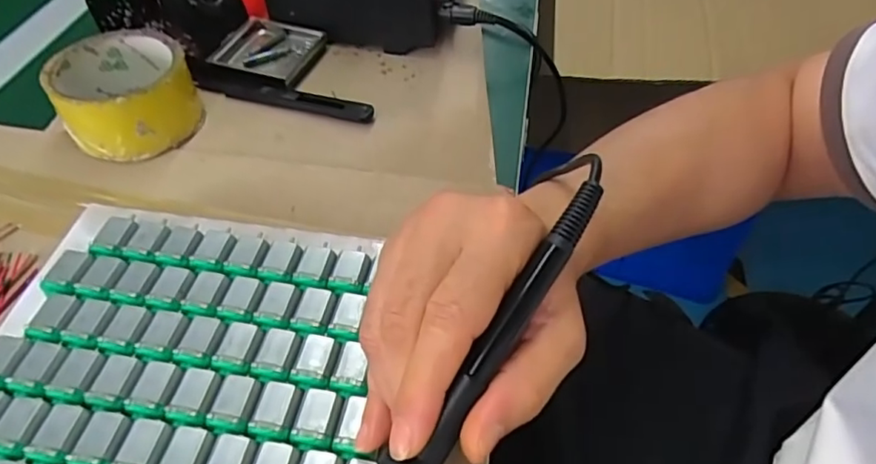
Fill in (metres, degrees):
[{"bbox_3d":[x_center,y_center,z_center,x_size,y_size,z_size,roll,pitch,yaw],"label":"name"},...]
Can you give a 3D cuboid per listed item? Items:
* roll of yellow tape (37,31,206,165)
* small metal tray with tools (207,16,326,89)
[{"bbox_3d":[-0.206,-0.093,0.388,0.082,0.045,0.082,2,49,-2],"label":"roll of yellow tape"},{"bbox_3d":[-0.132,-0.140,0.451,0.072,0.014,0.065,15,50,9],"label":"small metal tray with tools"}]

